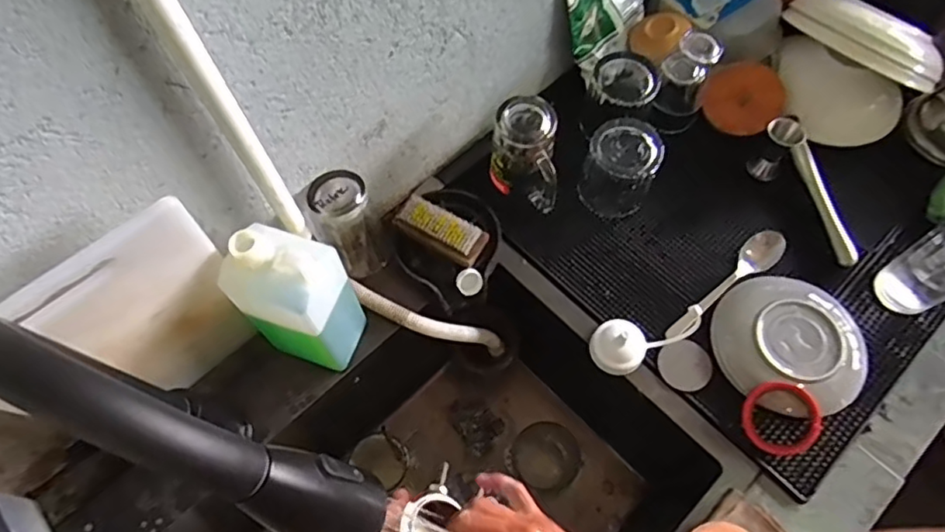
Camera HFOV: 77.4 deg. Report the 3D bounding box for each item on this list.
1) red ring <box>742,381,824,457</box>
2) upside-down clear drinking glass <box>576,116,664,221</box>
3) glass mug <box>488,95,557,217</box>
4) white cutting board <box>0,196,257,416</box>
[{"bbox_3d":[0.316,0.156,0.603,0.072,0.009,0.073,-3,78,15],"label":"red ring"},{"bbox_3d":[0.176,-0.121,0.705,0.084,0.097,0.084,13,64,8],"label":"upside-down clear drinking glass"},{"bbox_3d":[0.057,-0.125,0.679,0.073,0.115,0.100,-5,63,-1],"label":"glass mug"},{"bbox_3d":[-0.280,0.065,0.501,0.014,0.290,0.179,43,69,12],"label":"white cutting board"}]

